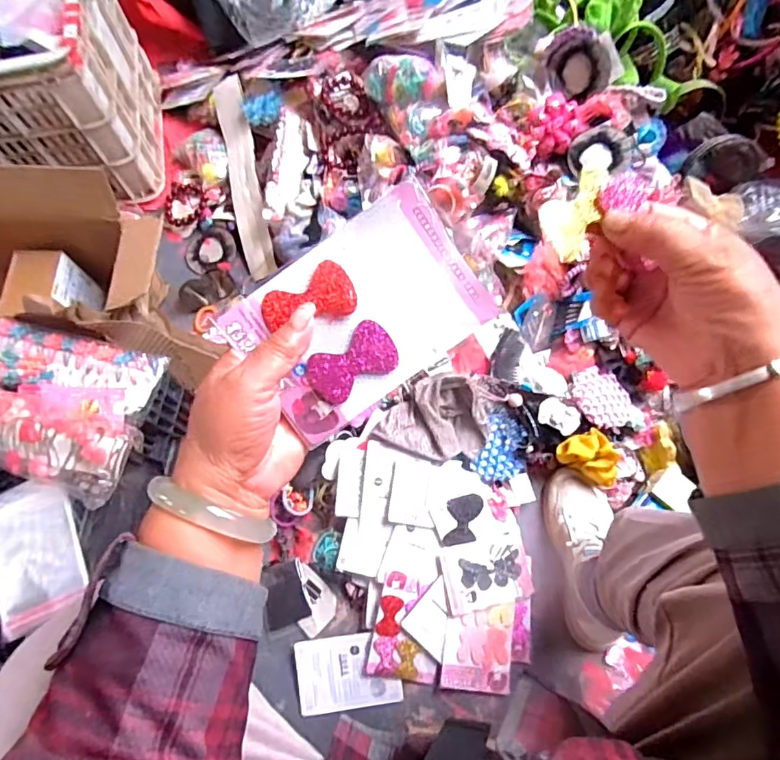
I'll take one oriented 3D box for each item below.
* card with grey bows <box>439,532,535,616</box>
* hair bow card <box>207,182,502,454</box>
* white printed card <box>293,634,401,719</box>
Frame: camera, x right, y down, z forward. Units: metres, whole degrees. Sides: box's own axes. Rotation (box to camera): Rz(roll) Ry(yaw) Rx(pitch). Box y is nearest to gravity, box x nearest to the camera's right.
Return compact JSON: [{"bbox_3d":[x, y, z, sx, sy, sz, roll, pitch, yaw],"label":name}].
[{"bbox_3d":[0.140,0.274,0.725,0.128,0.005,0.091,-8,78,-10],"label":"card with grey bows"},{"bbox_3d":[-0.017,-0.038,0.301,0.139,0.006,0.096,-35,99,3],"label":"hair bow card"},{"bbox_3d":[-0.058,0.404,0.704,0.137,0.010,0.094,-10,77,1],"label":"white printed card"}]

